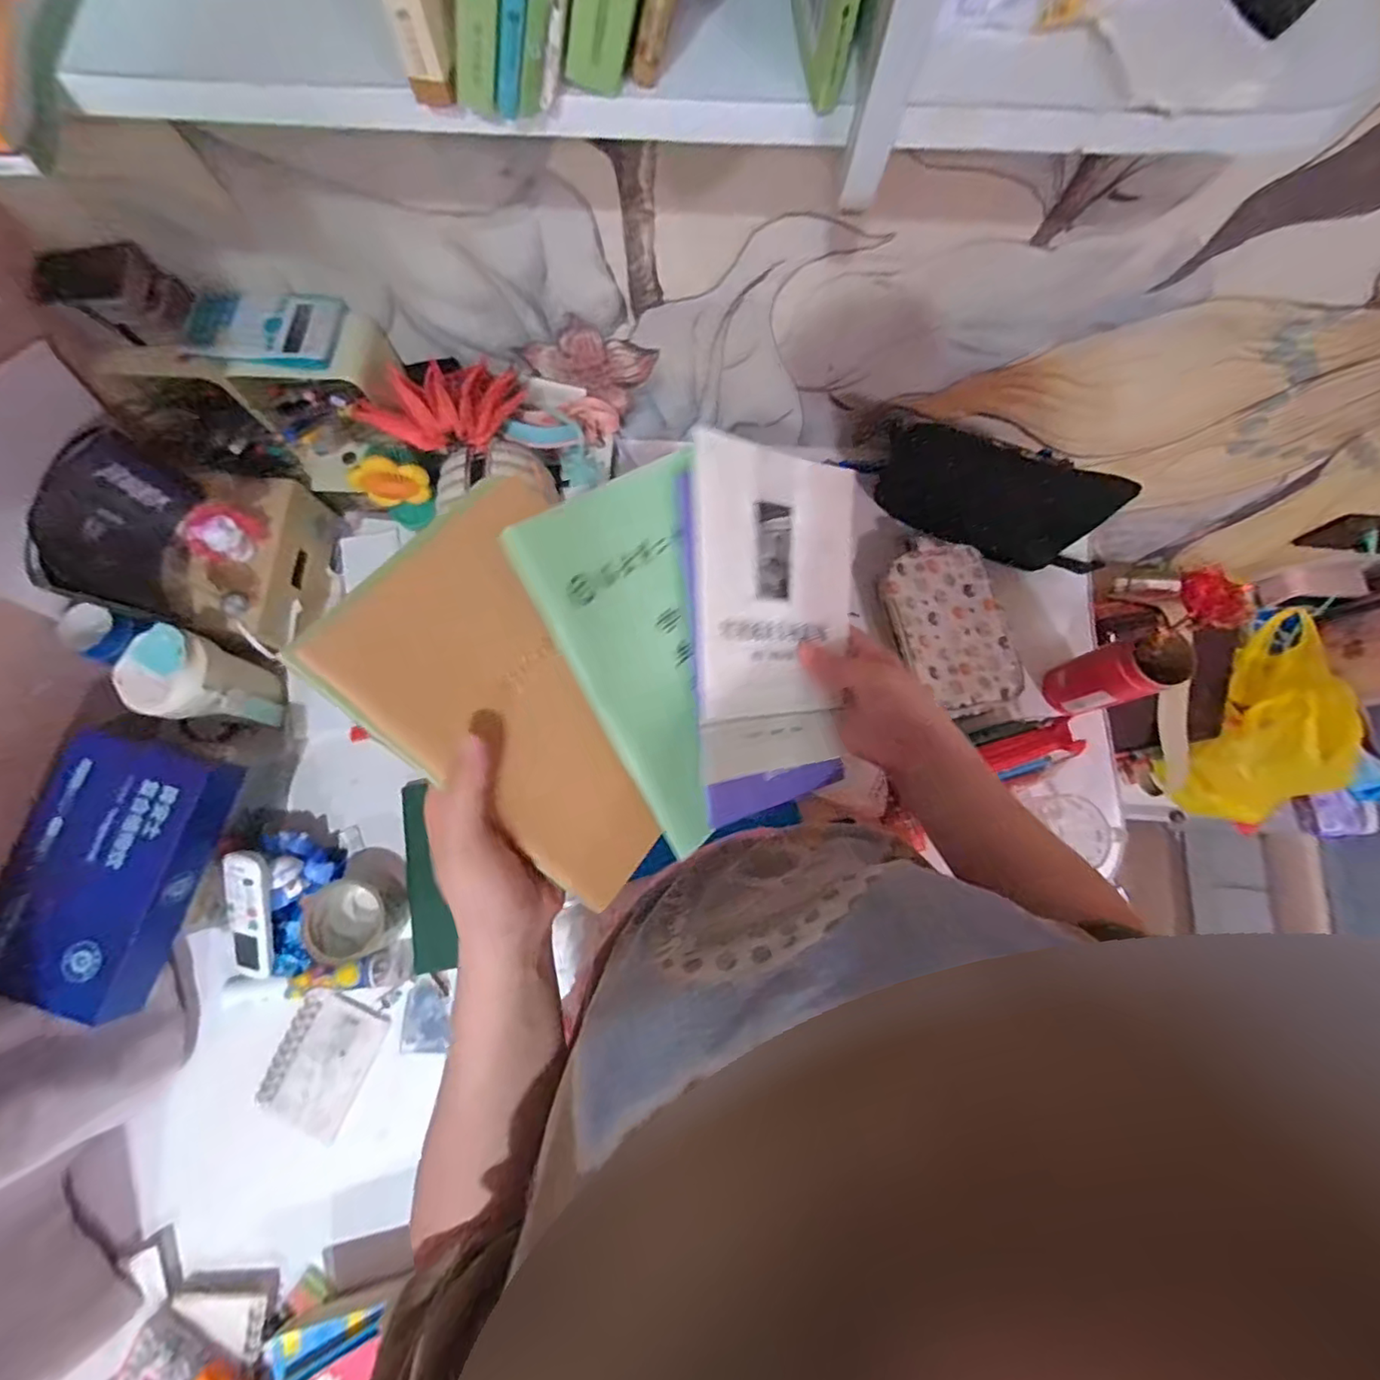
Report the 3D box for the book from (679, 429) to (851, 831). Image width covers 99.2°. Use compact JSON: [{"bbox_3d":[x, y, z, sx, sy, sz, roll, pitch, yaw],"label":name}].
[{"bbox_3d":[0.060,-0.040,0.389,0.143,0.013,0.229,-6,95,-38],"label":"book"}]

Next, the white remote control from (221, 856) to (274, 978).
[{"bbox_3d":[-0.467,0.239,0.625,0.040,0.018,0.136,-1,97,0],"label":"white remote control"}]

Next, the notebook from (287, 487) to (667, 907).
[{"bbox_3d":[-0.077,0.005,0.326,0.203,0.006,0.138,49,63,-21],"label":"notebook"}]

